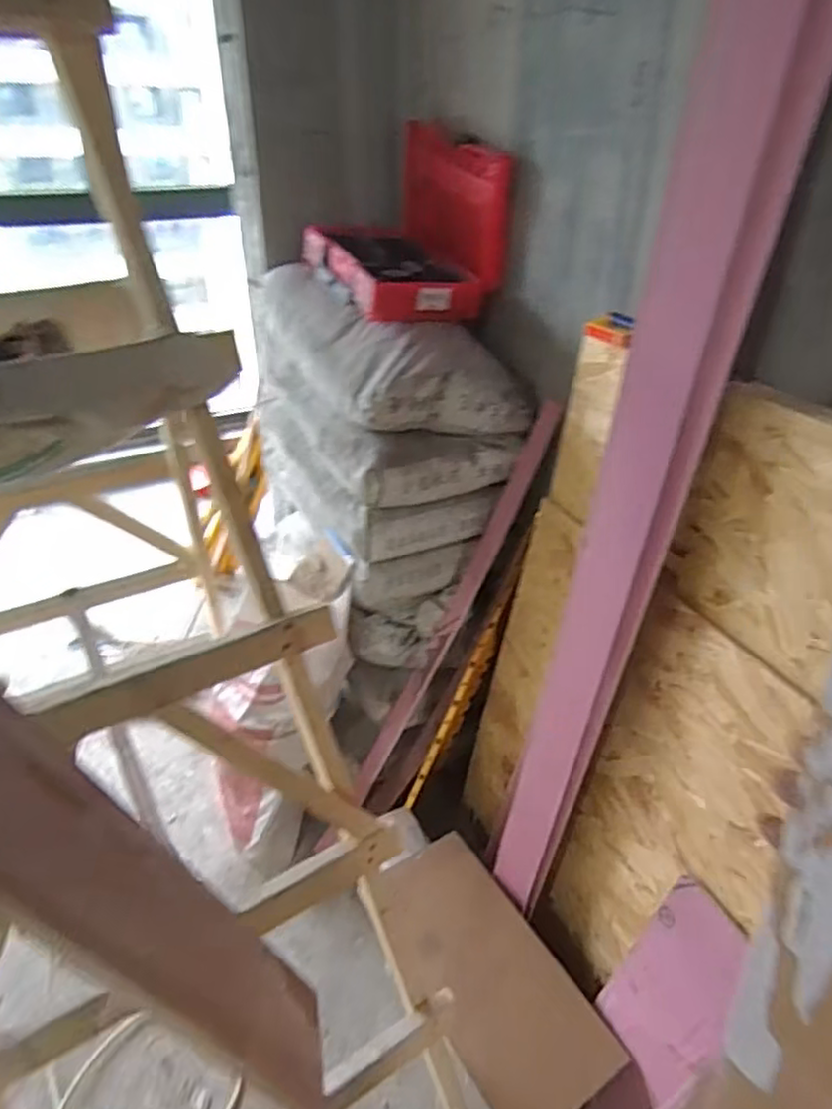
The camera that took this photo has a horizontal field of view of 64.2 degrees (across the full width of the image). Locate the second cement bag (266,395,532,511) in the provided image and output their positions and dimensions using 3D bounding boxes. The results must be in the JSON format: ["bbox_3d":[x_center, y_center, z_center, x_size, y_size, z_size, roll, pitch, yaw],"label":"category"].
[{"bbox_3d":[-0.078,-0.293,1.475,0.344,0.151,0.545,-17,37,-24],"label":"second cement bag"}]

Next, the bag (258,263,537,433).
[{"bbox_3d":[-0.078,-0.468,1.468,0.370,0.205,0.690,-17,37,-25],"label":"bag"}]

